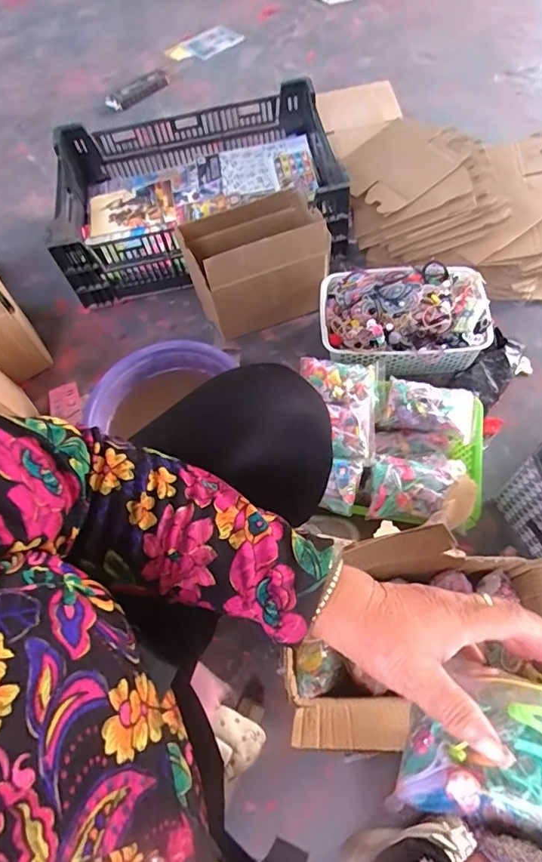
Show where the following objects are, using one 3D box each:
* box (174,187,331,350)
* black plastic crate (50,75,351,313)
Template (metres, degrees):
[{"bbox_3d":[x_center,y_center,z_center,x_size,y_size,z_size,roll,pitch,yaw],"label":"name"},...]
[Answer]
[{"bbox_3d":[-0.028,-0.317,0.930,0.246,0.218,0.139,-16,65,-4],"label":"box"},{"bbox_3d":[-0.153,-0.521,1.063,0.597,0.186,0.411,-6,66,1],"label":"black plastic crate"}]

